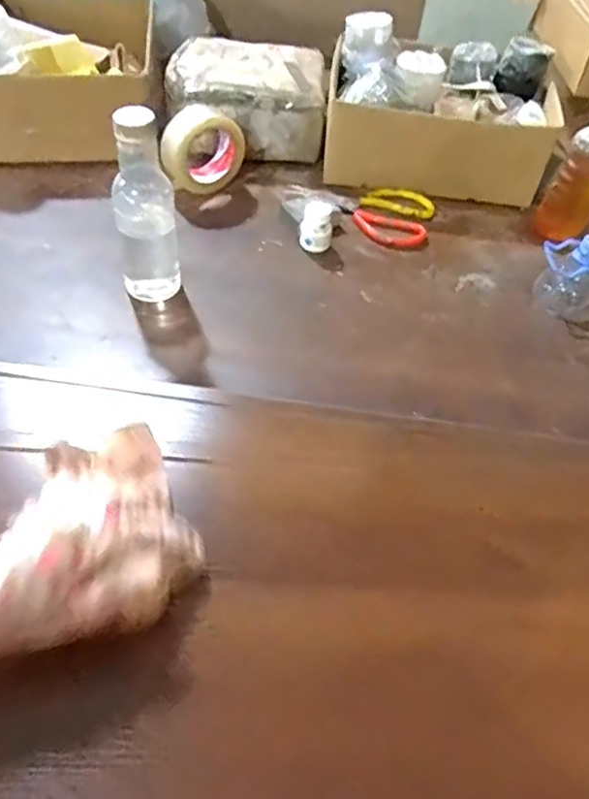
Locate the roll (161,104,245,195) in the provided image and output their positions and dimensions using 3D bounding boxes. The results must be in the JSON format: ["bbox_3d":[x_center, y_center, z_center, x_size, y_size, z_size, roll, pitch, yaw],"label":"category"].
[{"bbox_3d":[-0.127,-0.345,0.880,0.113,0.101,0.051,-30,57,-28],"label":"roll"}]

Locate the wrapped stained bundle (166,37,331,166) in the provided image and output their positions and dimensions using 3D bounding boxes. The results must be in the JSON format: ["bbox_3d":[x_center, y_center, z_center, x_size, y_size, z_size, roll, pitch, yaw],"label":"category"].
[{"bbox_3d":[-0.073,-0.461,0.994,0.231,0.108,0.204,3,48,-2],"label":"wrapped stained bundle"}]

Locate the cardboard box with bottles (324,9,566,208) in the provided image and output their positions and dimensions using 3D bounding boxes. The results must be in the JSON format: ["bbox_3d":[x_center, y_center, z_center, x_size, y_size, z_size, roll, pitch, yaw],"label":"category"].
[{"bbox_3d":[0.202,-0.406,0.915,0.309,0.162,0.198,5,48,-1],"label":"cardboard box with bottles"}]

